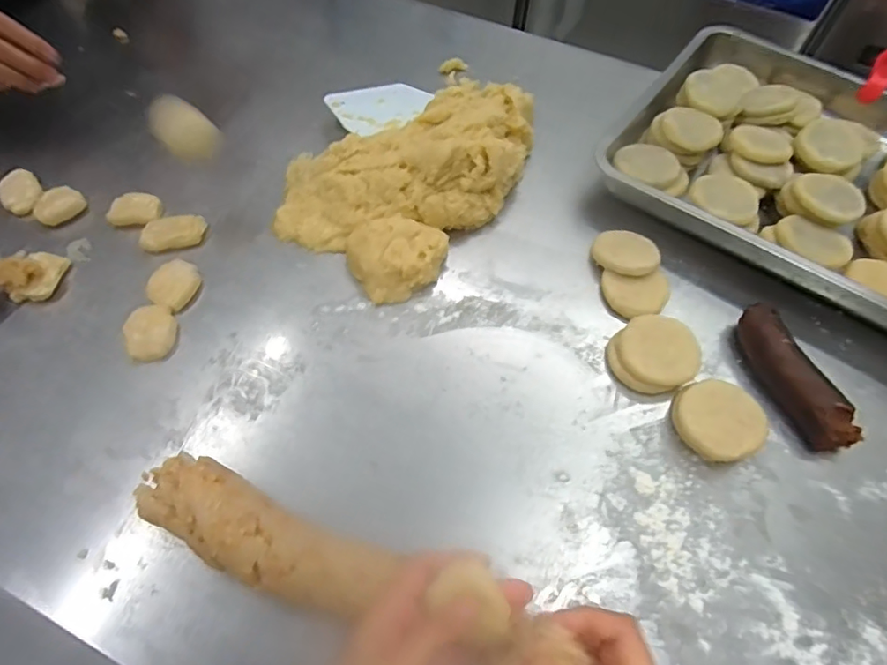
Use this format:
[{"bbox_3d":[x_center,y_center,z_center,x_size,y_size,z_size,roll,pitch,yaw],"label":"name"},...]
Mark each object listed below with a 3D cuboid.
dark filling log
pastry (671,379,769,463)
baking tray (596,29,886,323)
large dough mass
[{"bbox_3d":[0.281,0.036,0.420,0.034,0.035,0.124,-14,58,-11],"label":"dark filling log"},{"bbox_3d":[0.213,0.069,0.403,0.069,0.022,0.063,1,56,-1],"label":"pastry"},{"bbox_3d":[0.441,-0.152,0.533,0.479,0.049,0.364,34,61,16],"label":"baking tray"},{"bbox_3d":[-0.024,-0.185,0.528,0.201,0.071,0.311,33,61,18],"label":"large dough mass"}]

